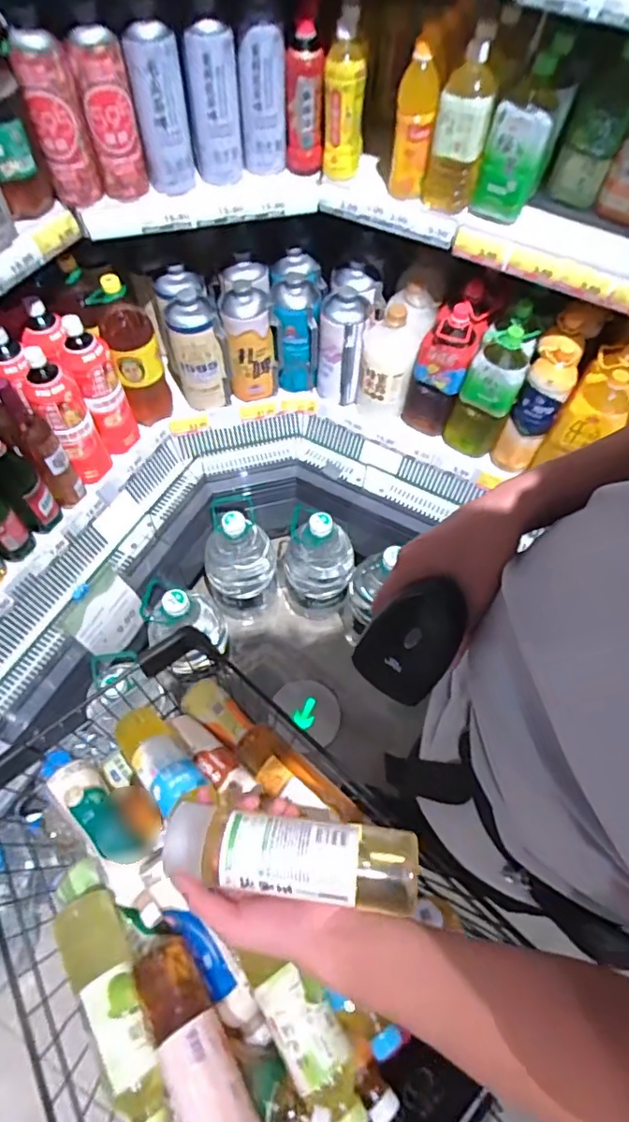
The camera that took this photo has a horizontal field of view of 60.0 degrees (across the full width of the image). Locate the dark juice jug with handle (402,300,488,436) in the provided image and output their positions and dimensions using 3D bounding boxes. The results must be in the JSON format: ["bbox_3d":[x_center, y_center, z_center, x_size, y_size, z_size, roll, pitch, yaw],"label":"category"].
[{"bbox_3d":[0.293,-0.440,1.218,0.115,0.276,0.150,24,63,11],"label":"dark juice jug with handle"}]

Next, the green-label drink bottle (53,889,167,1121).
[{"bbox_3d":[-0.213,0.458,0.574,0.067,0.068,0.239,-35,42,-19],"label":"green-label drink bottle"}]

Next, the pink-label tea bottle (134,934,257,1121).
[{"bbox_3d":[-0.112,0.481,0.526,0.065,0.063,0.238,-29,46,-17],"label":"pink-label tea bottle"}]

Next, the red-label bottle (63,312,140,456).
[{"bbox_3d":[-0.444,-0.357,1.144,0.086,0.297,0.078,-17,63,-11],"label":"red-label bottle"}]

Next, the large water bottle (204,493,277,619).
[{"bbox_3d":[-0.190,-0.004,1.421,0.175,0.390,0.192,-17,63,-11],"label":"large water bottle"}]

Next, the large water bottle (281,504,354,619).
[{"bbox_3d":[0.007,0.007,1.412,0.185,0.407,0.159,-3,61,-4],"label":"large water bottle"}]

